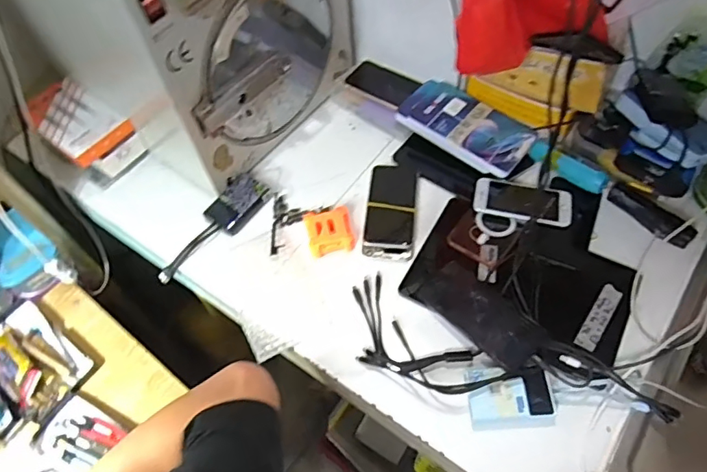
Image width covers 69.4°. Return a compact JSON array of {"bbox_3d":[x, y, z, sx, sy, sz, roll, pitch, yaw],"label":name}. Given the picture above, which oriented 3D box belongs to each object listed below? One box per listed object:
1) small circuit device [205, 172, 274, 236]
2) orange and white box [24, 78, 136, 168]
[{"bbox_3d":[-0.181,-0.055,0.808,0.066,0.023,0.101,28,64,20],"label":"small circuit device"},{"bbox_3d":[-0.454,-0.187,0.831,0.167,0.036,0.104,32,65,22],"label":"orange and white box"}]

